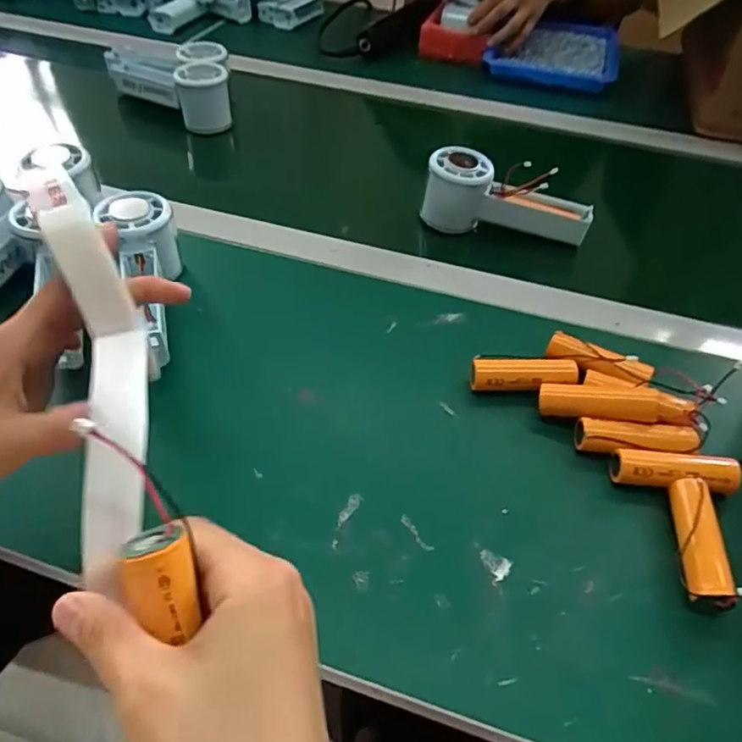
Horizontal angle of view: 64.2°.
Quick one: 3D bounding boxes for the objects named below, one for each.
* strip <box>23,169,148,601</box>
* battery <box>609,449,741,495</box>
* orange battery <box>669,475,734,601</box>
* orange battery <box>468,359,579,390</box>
[{"bbox_3d":[-0.107,-0.002,0.234,0.029,0.028,0.165,-12,73,-13],"label":"strip"},{"bbox_3d":[0.188,0.064,0.365,0.073,0.022,0.021,7,48,3],"label":"battery"},{"bbox_3d":[0.184,0.097,0.334,0.025,0.022,0.069,6,48,3],"label":"orange battery"},{"bbox_3d":[0.107,0.005,0.412,0.072,0.018,0.021,0,47,-3],"label":"orange battery"}]

